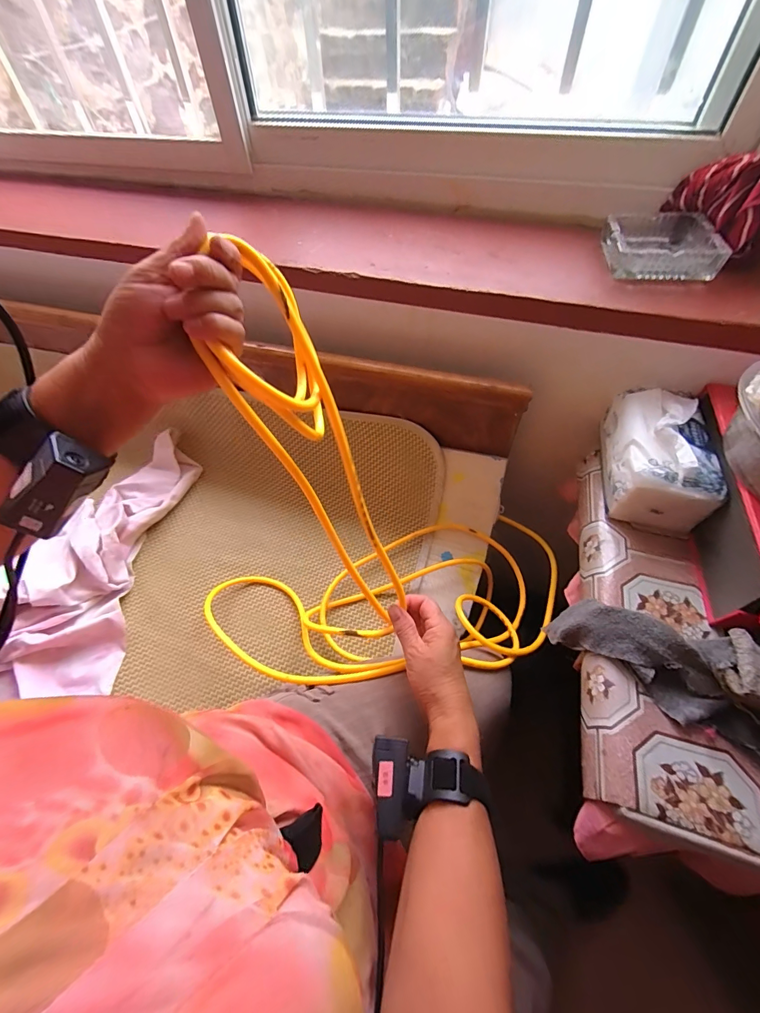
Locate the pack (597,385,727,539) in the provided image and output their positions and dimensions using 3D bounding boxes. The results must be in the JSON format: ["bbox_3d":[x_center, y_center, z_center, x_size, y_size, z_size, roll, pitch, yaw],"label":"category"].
[{"bbox_3d":[0.325,-0.066,0.463,0.095,0.075,0.169,13,56,11],"label":"pack"}]

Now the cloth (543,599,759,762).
[{"bbox_3d":[0.297,0.162,0.350,0.252,0.098,0.094,31,61,22],"label":"cloth"}]

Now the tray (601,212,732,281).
[{"bbox_3d":[0.348,-0.329,0.494,0.121,0.039,0.116,6,54,6],"label":"tray"}]

